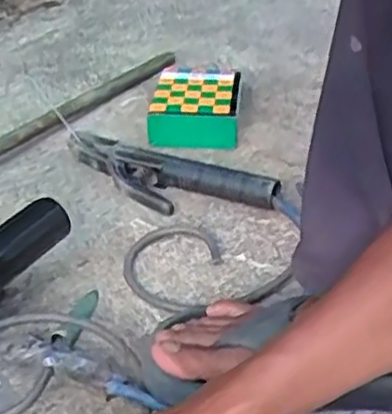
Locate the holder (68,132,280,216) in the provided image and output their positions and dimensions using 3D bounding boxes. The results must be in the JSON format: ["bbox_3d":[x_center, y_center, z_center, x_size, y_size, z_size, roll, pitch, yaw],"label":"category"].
[{"bbox_3d":[-0.048,-0.034,0.796,0.272,0.040,0.072,18,39,26],"label":"holder"}]

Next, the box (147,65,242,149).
[{"bbox_3d":[0.002,-0.137,0.934,0.111,0.042,0.166,2,35,5],"label":"box"}]

